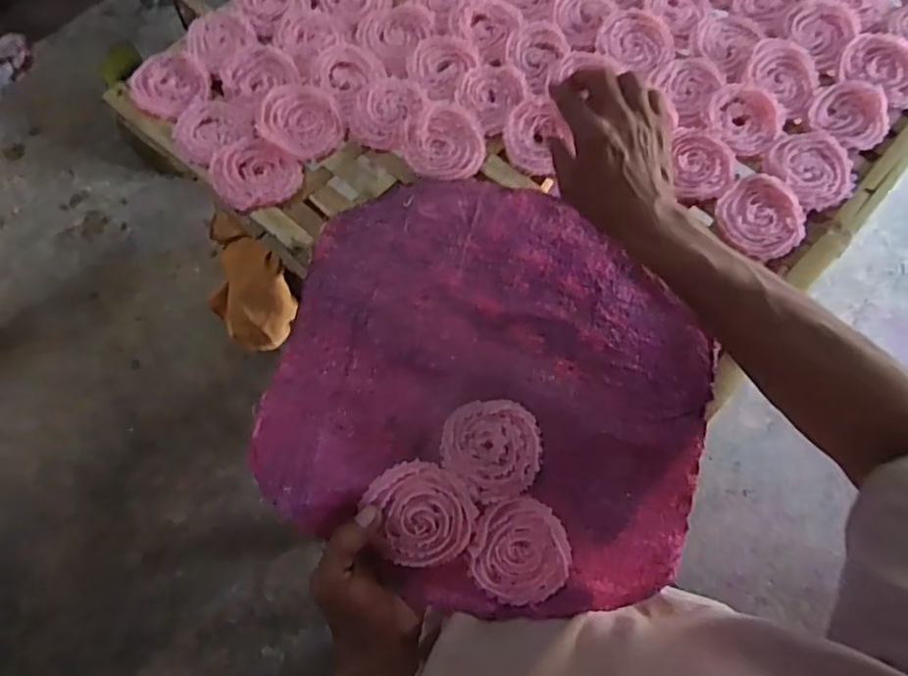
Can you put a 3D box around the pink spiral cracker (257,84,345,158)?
[{"bbox_3d":[-0.148,-0.210,0.578,0.084,0.006,0.072,30,74,8],"label":"pink spiral cracker"}]

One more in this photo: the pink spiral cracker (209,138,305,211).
[{"bbox_3d":[-0.182,-0.154,0.556,0.077,0.018,0.075,0,72,-2],"label":"pink spiral cracker"}]

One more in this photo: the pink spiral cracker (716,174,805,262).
[{"bbox_3d":[0.275,-0.110,0.537,0.072,0.009,0.075,0,72,-2],"label":"pink spiral cracker"}]

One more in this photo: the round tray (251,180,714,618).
[{"bbox_3d":[0.027,0.027,0.472,0.326,0.056,0.334,14,75,3],"label":"round tray"}]

